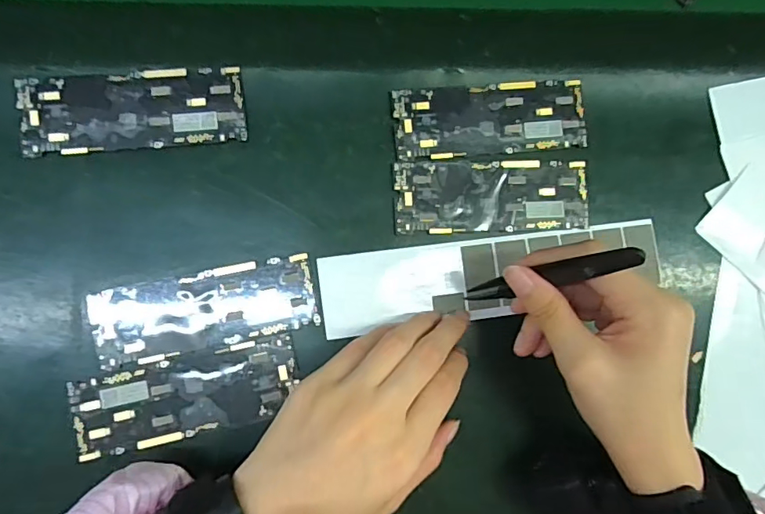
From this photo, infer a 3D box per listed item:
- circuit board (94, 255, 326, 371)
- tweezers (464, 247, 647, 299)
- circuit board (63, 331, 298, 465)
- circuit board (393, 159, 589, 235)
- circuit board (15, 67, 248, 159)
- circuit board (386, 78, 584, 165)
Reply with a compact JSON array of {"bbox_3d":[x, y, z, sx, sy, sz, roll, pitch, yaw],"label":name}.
[{"bbox_3d":[-0.101,0.032,0.290,0.122,0.004,0.046,-11,87,-7],"label":"circuit board"},{"bbox_3d":[0.084,0.011,0.263,0.014,0.116,0.013,-26,89,-28],"label":"tweezers"},{"bbox_3d":[-0.110,0.079,0.284,0.123,0.004,0.045,-11,87,-7],"label":"circuit board"},{"bbox_3d":[0.070,-0.038,0.314,0.122,0.004,0.044,-3,86,-7],"label":"circuit board"},{"bbox_3d":[-0.144,-0.085,0.292,0.122,0.008,0.042,-7,86,-7],"label":"circuit board"},{"bbox_3d":[0.069,-0.087,0.317,0.122,0.004,0.044,-6,86,-7],"label":"circuit board"}]

